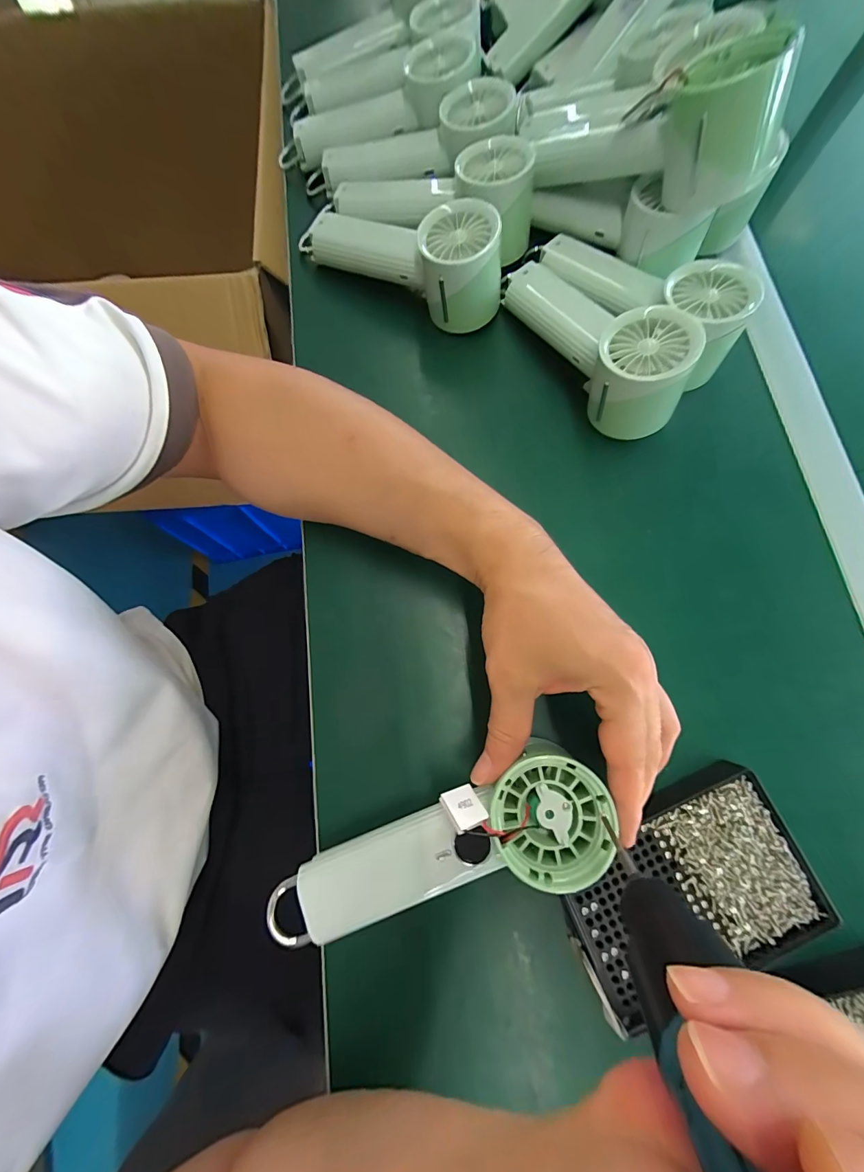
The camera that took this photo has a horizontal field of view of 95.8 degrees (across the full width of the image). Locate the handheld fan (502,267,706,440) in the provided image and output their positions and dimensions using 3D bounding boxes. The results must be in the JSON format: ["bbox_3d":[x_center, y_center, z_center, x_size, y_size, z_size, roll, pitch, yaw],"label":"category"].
[{"bbox_3d":[0.123,-0.193,0.293,0.059,0.068,0.168,-28,77,-6],"label":"handheld fan"}]

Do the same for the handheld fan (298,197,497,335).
[{"bbox_3d":[-0.029,-0.281,0.319,0.190,0.062,0.055,34,79,9],"label":"handheld fan"}]

